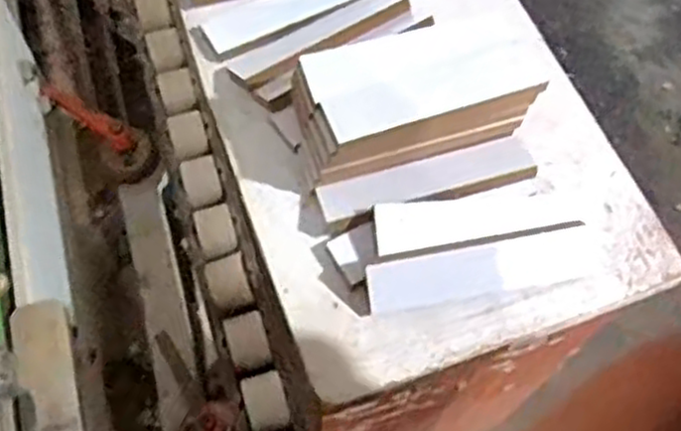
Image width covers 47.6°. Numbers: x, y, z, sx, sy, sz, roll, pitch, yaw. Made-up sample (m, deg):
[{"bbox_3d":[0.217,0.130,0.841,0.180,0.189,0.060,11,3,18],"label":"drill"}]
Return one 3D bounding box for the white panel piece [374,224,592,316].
[{"bbox_3d":[0.120,0.045,0.650,0.193,0.037,0.035,-10,63,-7],"label":"white panel piece"}]

